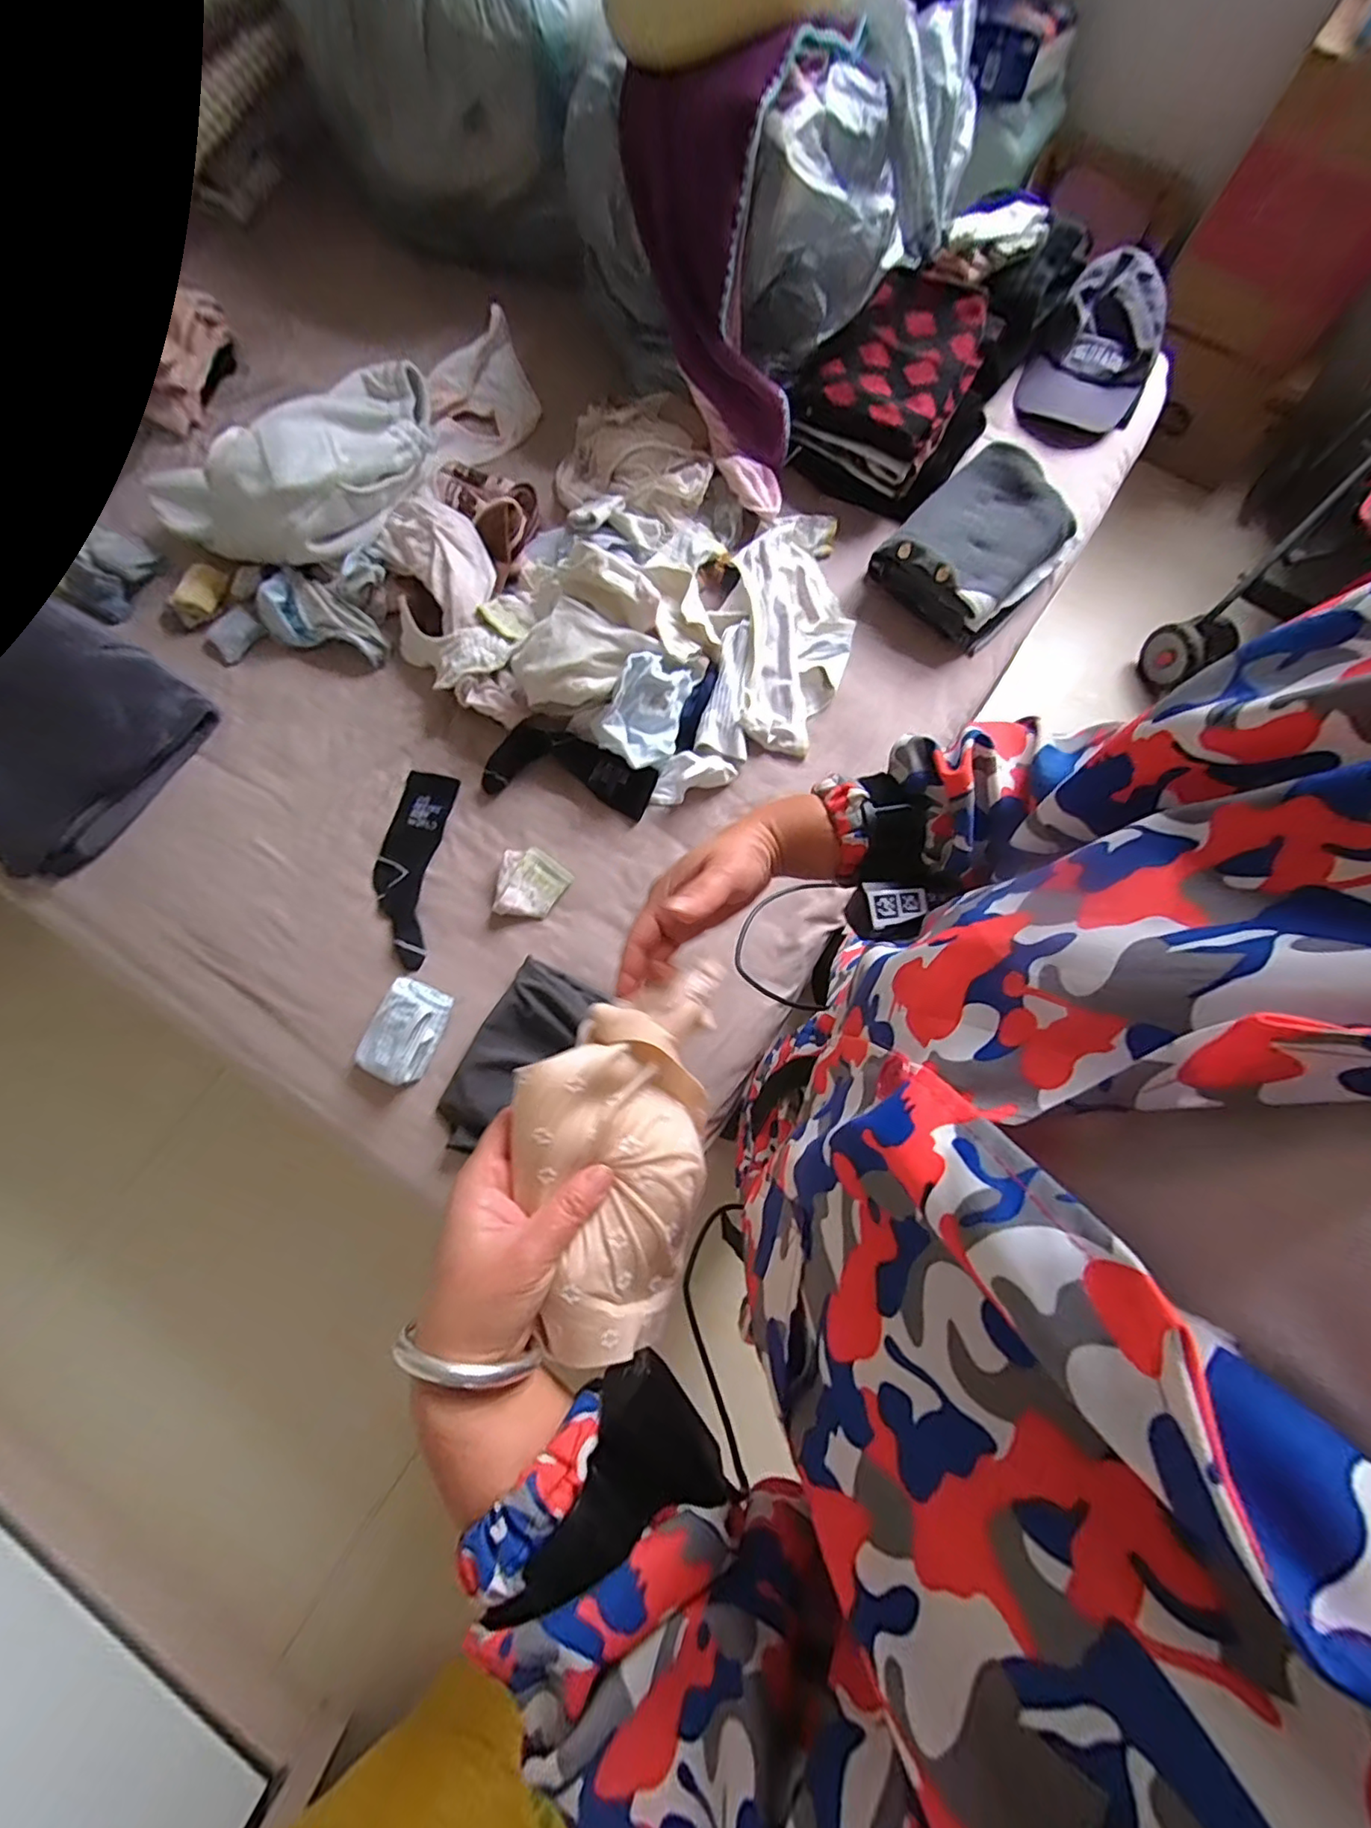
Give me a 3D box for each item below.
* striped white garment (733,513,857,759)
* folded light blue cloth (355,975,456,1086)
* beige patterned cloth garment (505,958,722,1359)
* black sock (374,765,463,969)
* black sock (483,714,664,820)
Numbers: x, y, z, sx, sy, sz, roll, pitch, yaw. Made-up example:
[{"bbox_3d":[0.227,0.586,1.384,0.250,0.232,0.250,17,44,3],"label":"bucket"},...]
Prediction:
[{"bbox_3d":[0.169,-0.442,0.905,0.169,0.071,0.396,-2,78,0],"label":"striped white garment"},{"bbox_3d":[-0.373,0.154,0.777,0.092,0.037,0.129,27,79,6],"label":"folded light blue cloth"},{"bbox_3d":[-0.038,0.126,0.328,0.098,0.071,0.195,4,78,1],"label":"beige patterned cloth garment"},{"bbox_3d":[-0.399,-0.071,0.849,0.095,0.015,0.283,6,78,2],"label":"black sock"},{"bbox_3d":[-0.163,-0.210,0.840,0.239,0.059,0.112,17,79,4],"label":"black sock"}]

